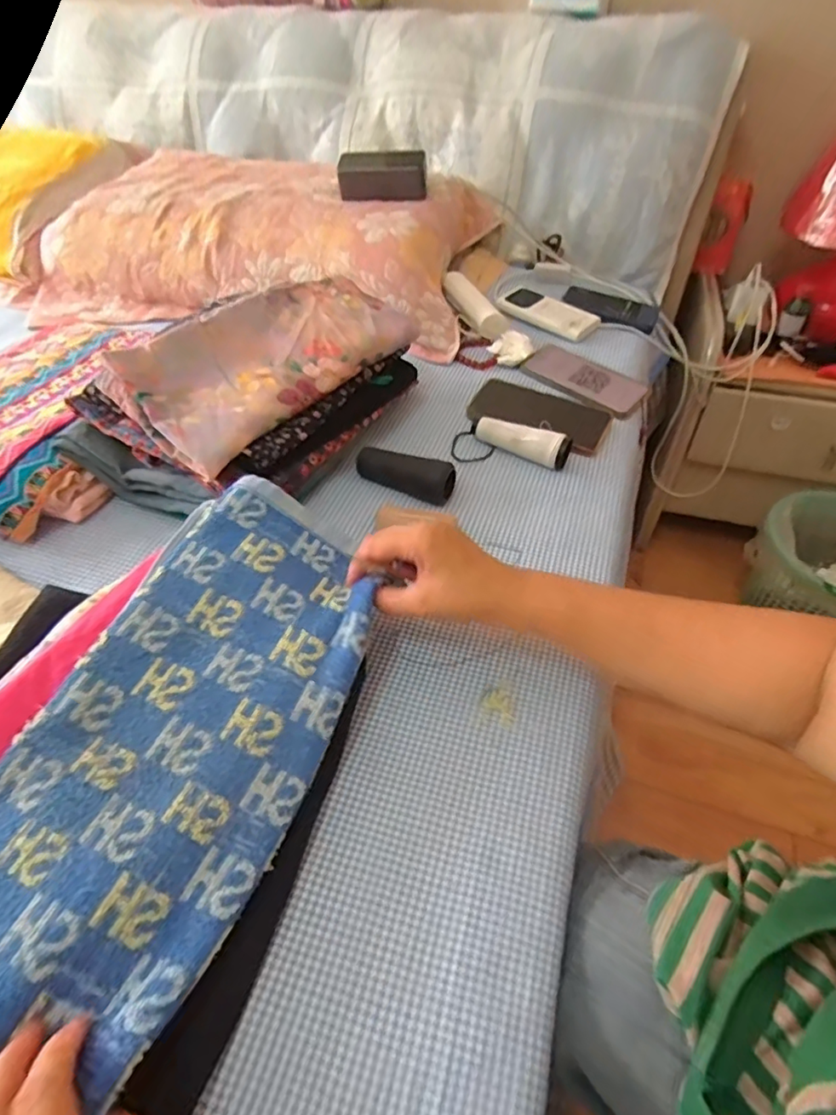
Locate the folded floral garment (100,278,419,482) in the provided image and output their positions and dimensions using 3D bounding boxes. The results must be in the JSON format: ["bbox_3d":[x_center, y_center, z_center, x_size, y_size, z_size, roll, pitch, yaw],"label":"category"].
[{"bbox_3d":[-0.149,-0.213,0.573,0.151,0.057,0.304,30,55,23],"label":"folded floral garment"}]

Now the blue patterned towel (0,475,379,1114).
[{"bbox_3d":[-0.154,0.121,0.342,0.168,0.048,0.390,19,55,14],"label":"blue patterned towel"}]

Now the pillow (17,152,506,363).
[{"bbox_3d":[-0.247,-0.487,0.867,0.684,0.150,0.360,12,49,5],"label":"pillow"}]

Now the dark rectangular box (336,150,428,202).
[{"bbox_3d":[-0.054,-0.578,0.834,0.132,0.053,0.063,0,49,-1],"label":"dark rectangular box"}]

